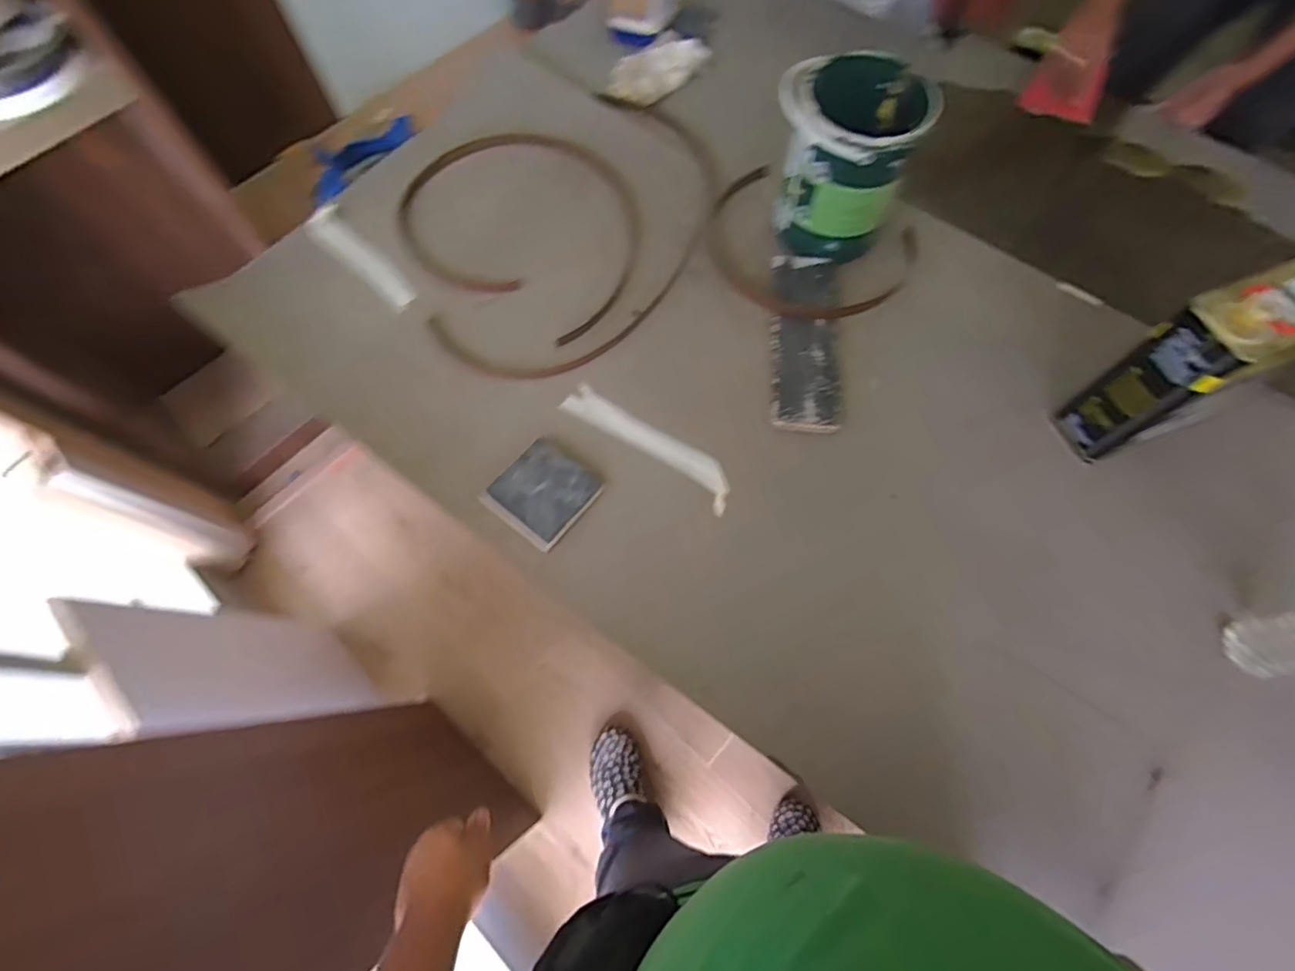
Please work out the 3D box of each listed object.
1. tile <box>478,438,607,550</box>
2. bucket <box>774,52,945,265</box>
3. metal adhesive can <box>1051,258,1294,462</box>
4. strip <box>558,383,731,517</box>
[{"bbox_3d":[-0.137,0.007,0.785,0.107,0.023,0.117,36,72,13],"label":"tile"},{"bbox_3d":[0.277,-0.470,0.871,0.193,0.202,0.173,19,69,6],"label":"bucket"},{"bbox_3d":[0.657,-0.140,0.723,0.163,0.242,0.098,-23,70,-10],"label":"metal adhesive can"},{"bbox_3d":[0.002,-0.058,0.829,0.270,0.015,0.058,34,71,12],"label":"strip"}]

